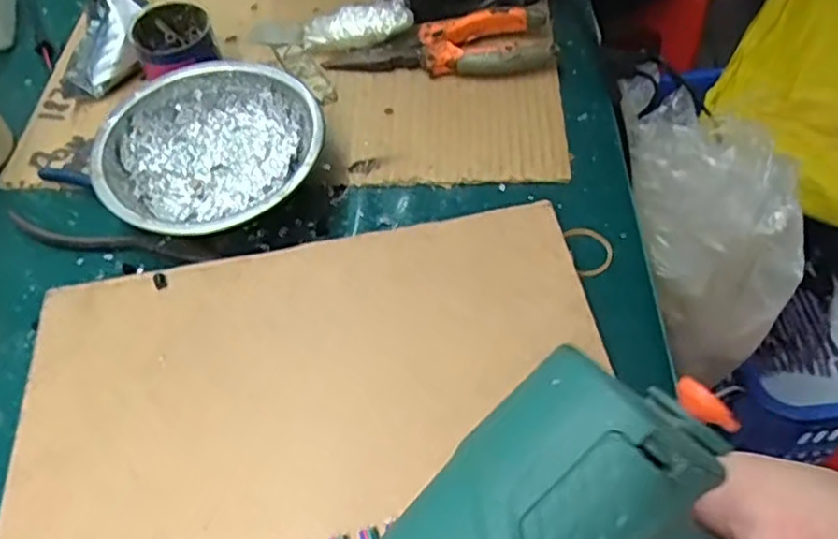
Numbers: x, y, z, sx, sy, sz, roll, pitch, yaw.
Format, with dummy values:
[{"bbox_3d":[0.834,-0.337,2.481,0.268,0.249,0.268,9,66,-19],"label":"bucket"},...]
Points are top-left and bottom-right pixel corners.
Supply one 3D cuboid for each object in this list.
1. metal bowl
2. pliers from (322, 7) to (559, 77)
[{"bbox_3d":[-0.118,-0.063,0.400,0.122,0.044,0.118,-2,53,2],"label":"metal bowl"},{"bbox_3d":[0.016,-0.152,0.469,0.145,0.027,0.041,-3,53,1],"label":"pliers"}]

